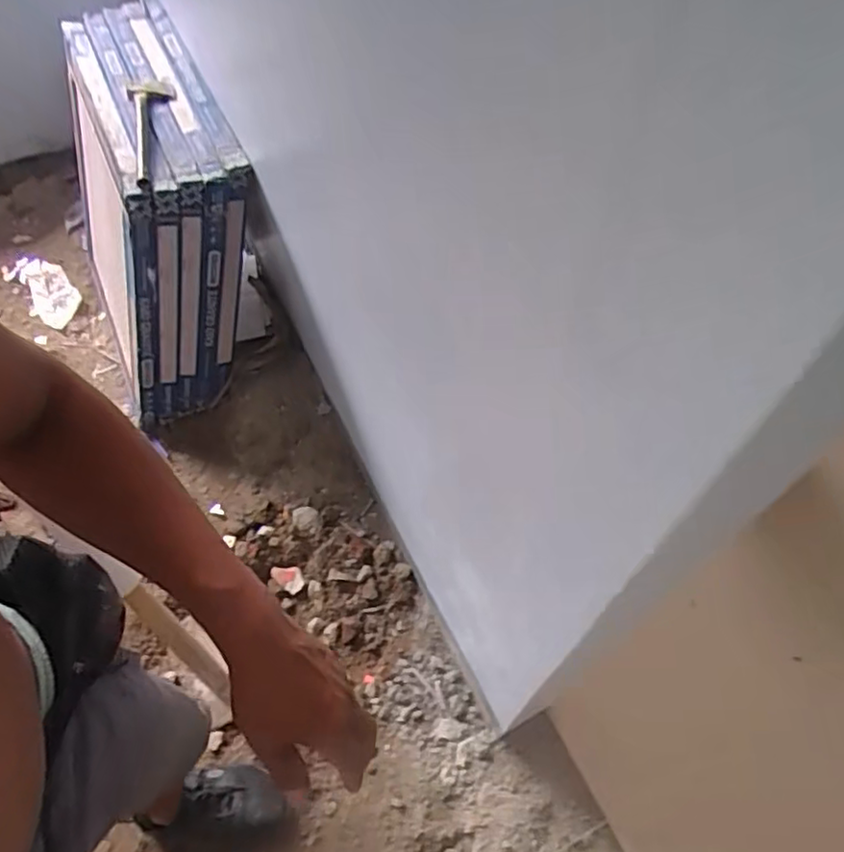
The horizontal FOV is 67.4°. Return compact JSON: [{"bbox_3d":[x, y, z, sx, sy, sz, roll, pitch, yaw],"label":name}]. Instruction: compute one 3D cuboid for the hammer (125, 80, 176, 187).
[{"bbox_3d":[-0.431,-0.480,1.032,0.078,0.043,0.253,-16,58,-6],"label":"hammer"}]

